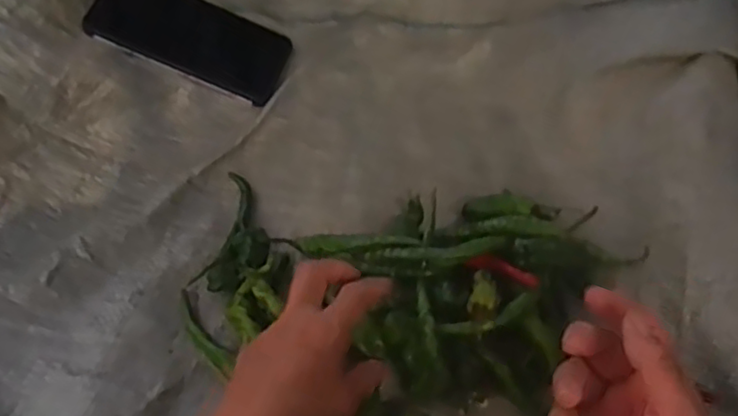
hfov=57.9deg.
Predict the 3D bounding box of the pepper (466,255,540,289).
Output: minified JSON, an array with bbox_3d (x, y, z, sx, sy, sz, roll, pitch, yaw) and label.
[{"bbox_3d":[0.094,0.043,0.464,0.013,0.008,0.058,-38,36,-26],"label":"pepper"}]

